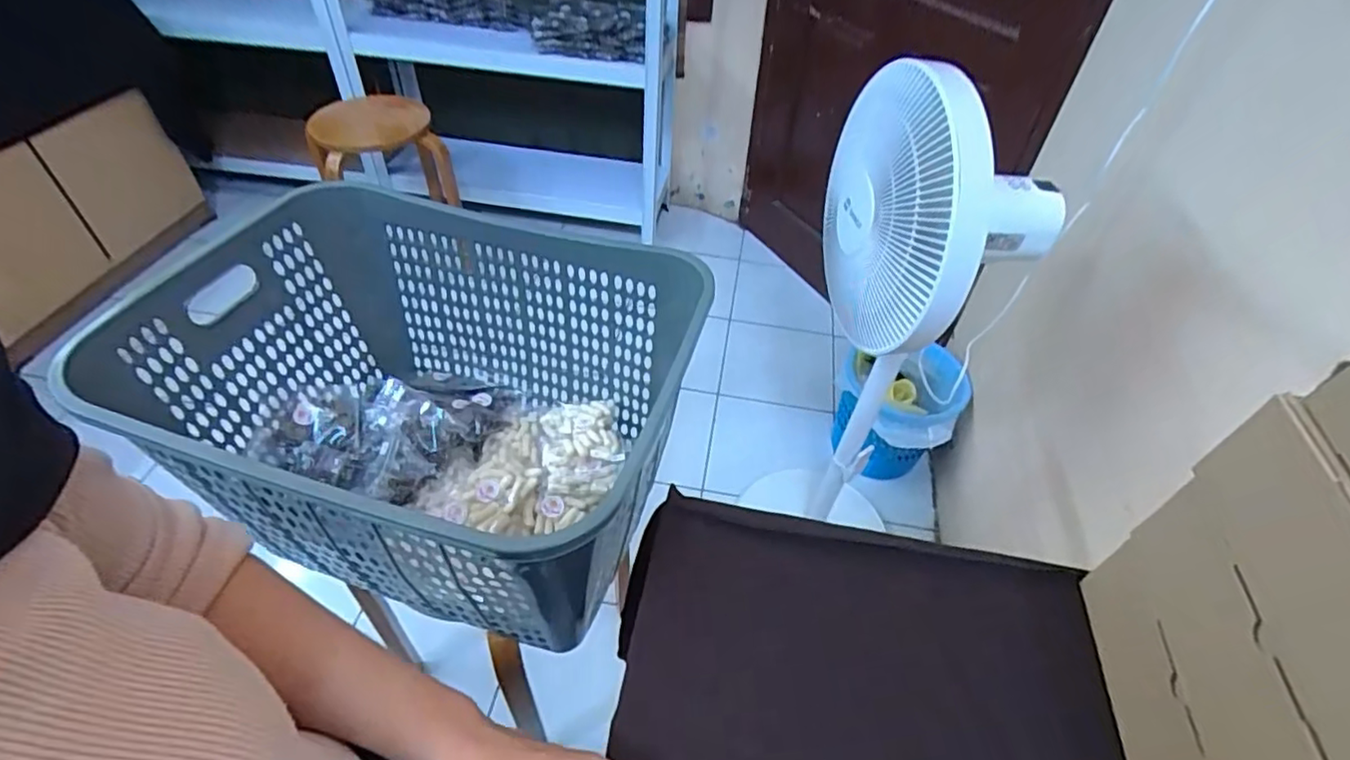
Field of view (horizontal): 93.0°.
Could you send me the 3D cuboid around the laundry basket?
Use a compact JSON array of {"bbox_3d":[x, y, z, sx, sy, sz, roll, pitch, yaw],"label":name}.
[{"bbox_3d":[-0.290,0.036,0.769,0.560,0.301,0.411,15,48,10],"label":"laundry basket"}]

